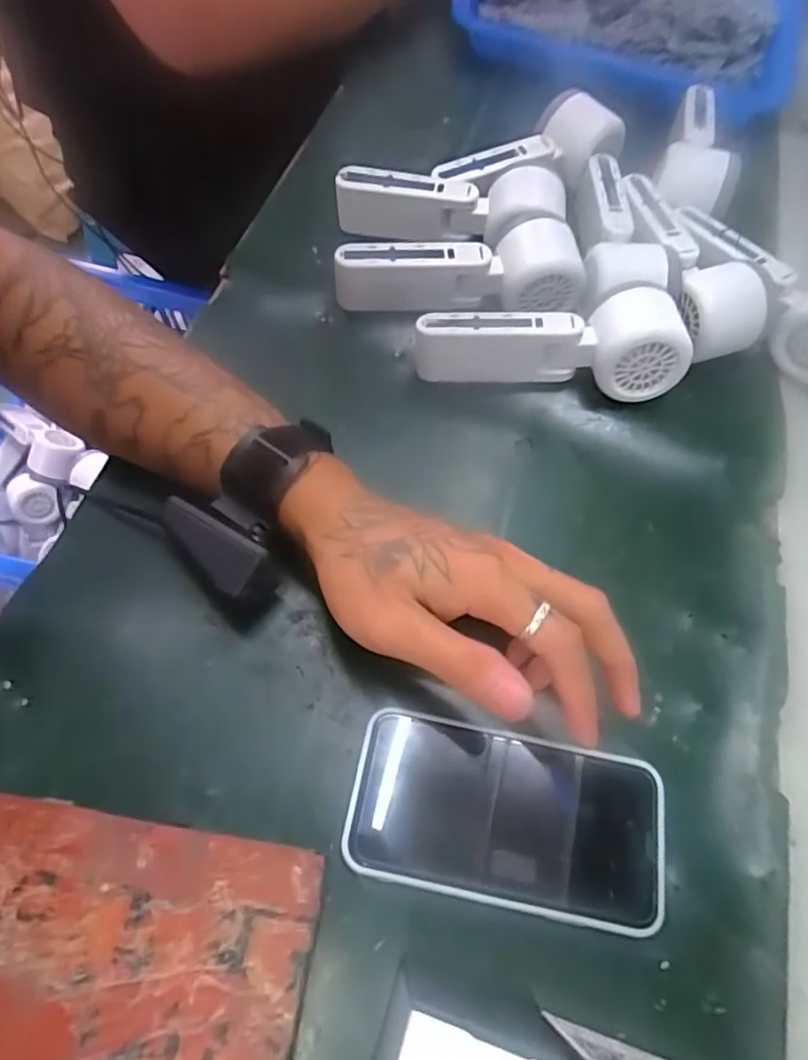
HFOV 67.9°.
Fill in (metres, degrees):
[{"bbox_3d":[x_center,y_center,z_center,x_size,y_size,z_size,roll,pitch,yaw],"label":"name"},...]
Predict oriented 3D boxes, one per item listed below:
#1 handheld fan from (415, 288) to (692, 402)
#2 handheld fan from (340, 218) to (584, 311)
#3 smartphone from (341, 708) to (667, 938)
[{"bbox_3d":[0.094,-0.122,0.386,0.165,0.063,0.046,8,63,1],"label":"handheld fan"},{"bbox_3d":[0.038,-0.174,0.412,0.165,0.053,0.047,-3,63,-5],"label":"handheld fan"},{"bbox_3d":[0.048,0.134,0.283,0.143,0.013,0.074,11,63,2],"label":"smartphone"}]

